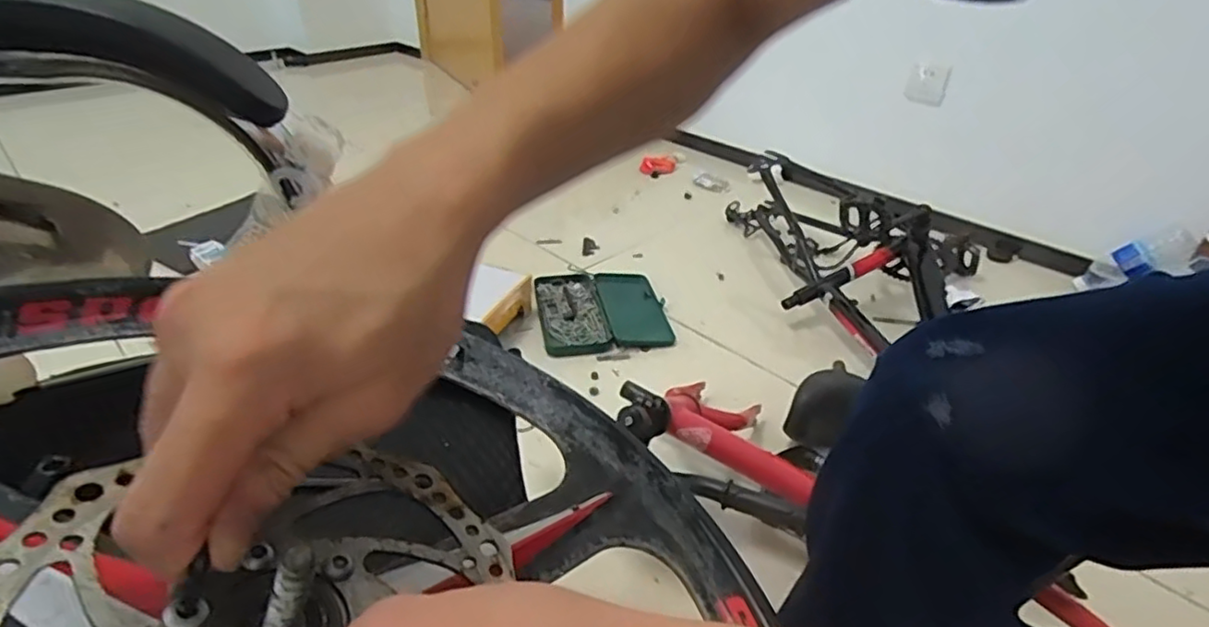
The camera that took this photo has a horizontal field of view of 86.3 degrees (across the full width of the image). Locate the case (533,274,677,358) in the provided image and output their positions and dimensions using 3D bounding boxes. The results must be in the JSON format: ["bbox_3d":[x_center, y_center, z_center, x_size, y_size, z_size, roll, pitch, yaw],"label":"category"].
[{"bbox_3d":[-0.007,-0.001,1.287,0.253,0.035,0.259,-6,34,-13],"label":"case"}]

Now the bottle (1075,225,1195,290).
[{"bbox_3d":[1.090,-0.106,1.338,0.058,0.207,0.054,50,42,-3],"label":"bottle"}]

